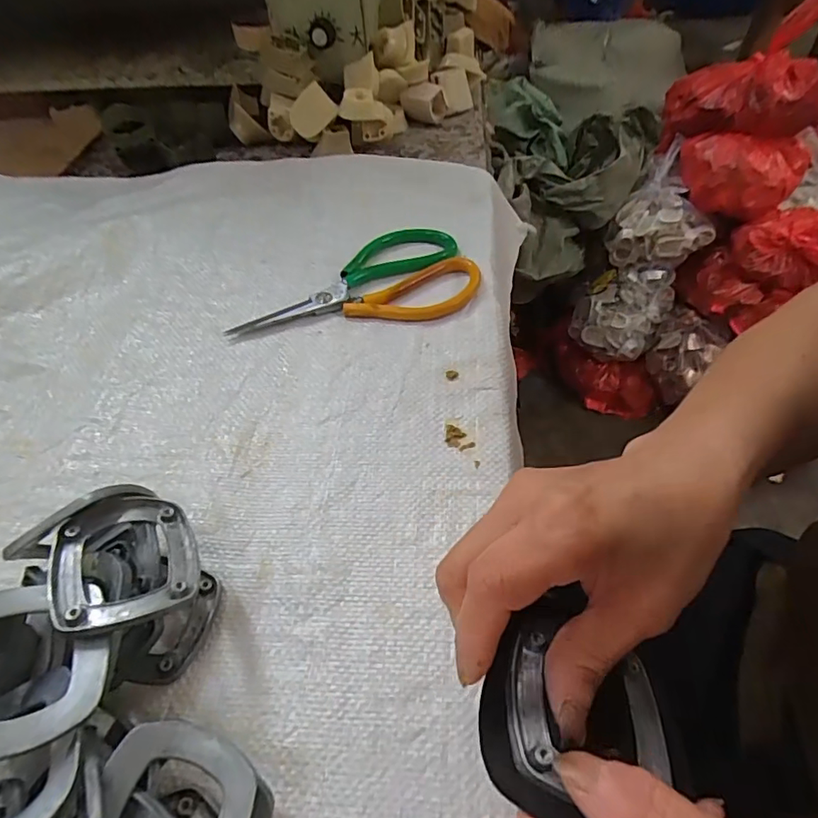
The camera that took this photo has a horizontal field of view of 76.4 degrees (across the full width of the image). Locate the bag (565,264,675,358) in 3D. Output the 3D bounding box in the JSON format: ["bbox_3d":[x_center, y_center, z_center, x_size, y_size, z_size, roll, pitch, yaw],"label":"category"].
[{"bbox_3d":[0.463,-0.218,1.134,0.175,0.154,0.163,23,55,20],"label":"bag"}]

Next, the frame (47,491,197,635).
[{"bbox_3d":[-0.123,0.066,0.227,0.056,0.012,0.060,-9,47,-27],"label":"frame"}]

